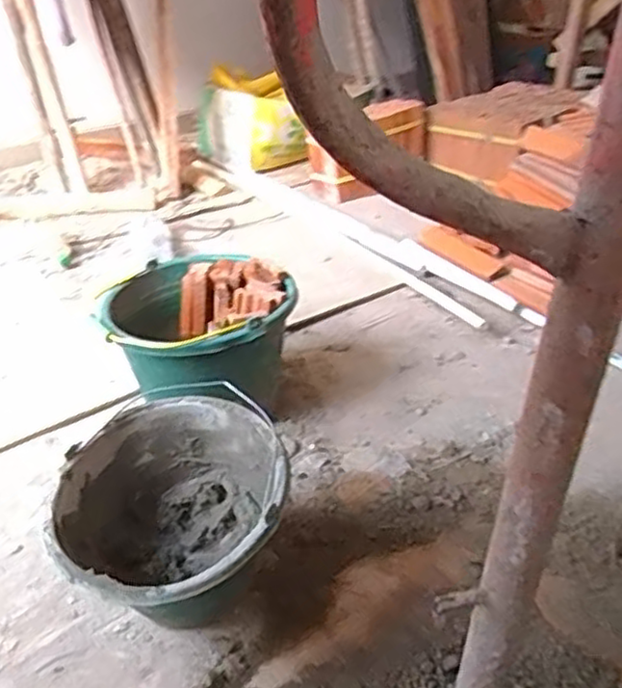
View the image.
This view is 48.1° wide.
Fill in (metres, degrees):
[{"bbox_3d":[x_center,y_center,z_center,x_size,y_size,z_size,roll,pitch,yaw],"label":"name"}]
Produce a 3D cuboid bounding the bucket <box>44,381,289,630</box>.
[{"bbox_3d":[-0.163,0.220,0.837,0.257,0.225,0.273,-12,33,-19],"label":"bucket"}]

